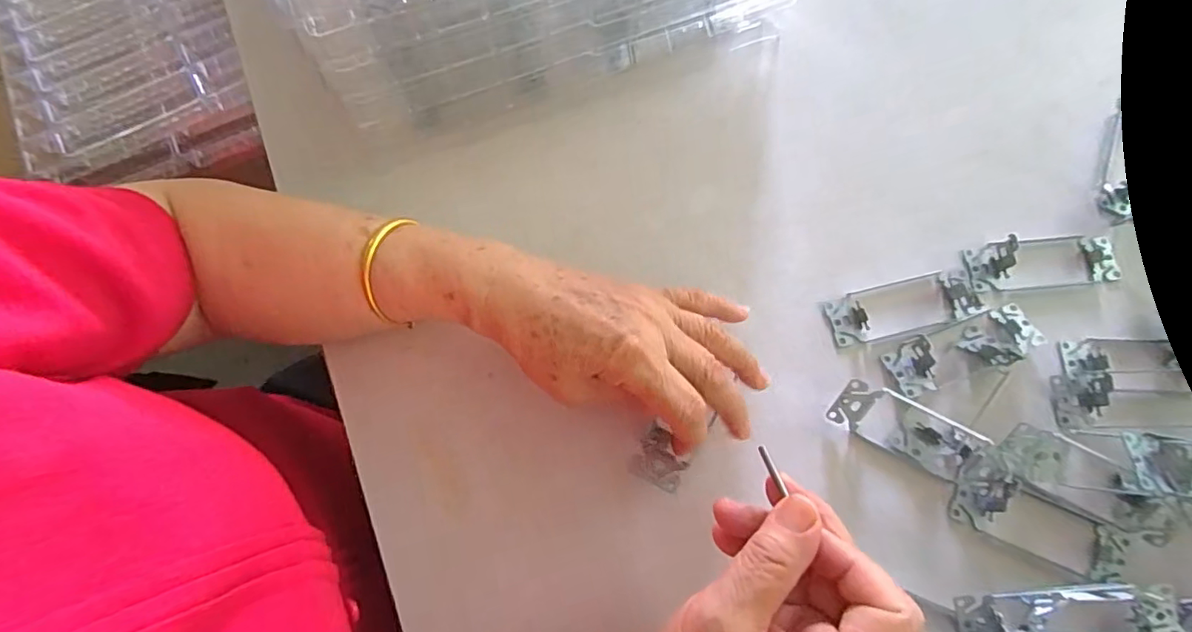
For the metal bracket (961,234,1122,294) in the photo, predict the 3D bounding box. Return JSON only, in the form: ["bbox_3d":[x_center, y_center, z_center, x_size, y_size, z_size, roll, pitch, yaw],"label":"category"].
[{"bbox_3d":[0.319,-0.040,0.376,0.106,0.022,0.036,-5,74,-1],"label":"metal bracket"}]

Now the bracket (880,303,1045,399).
[{"bbox_3d":[0.249,0.020,0.357,0.105,0.020,0.035,-19,74,-6],"label":"bracket"}]

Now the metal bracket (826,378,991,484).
[{"bbox_3d":[0.196,0.069,0.340,0.088,0.024,0.034,27,75,8],"label":"metal bracket"}]

